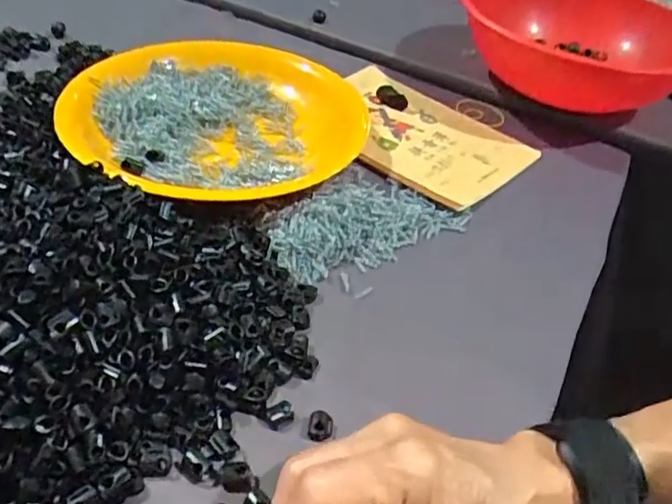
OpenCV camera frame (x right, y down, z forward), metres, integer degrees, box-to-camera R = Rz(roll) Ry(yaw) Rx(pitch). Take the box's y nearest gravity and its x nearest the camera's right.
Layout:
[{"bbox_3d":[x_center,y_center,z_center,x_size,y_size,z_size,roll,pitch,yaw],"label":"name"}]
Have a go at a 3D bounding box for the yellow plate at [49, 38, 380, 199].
[{"bbox_3d":[-0.103,-0.112,0.498,0.214,0.039,0.231,5,42,-4],"label":"yellow plate"}]

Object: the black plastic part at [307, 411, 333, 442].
[{"bbox_3d":[-0.008,0.093,0.319,0.013,0.005,0.016,11,42,2],"label":"black plastic part"}]

